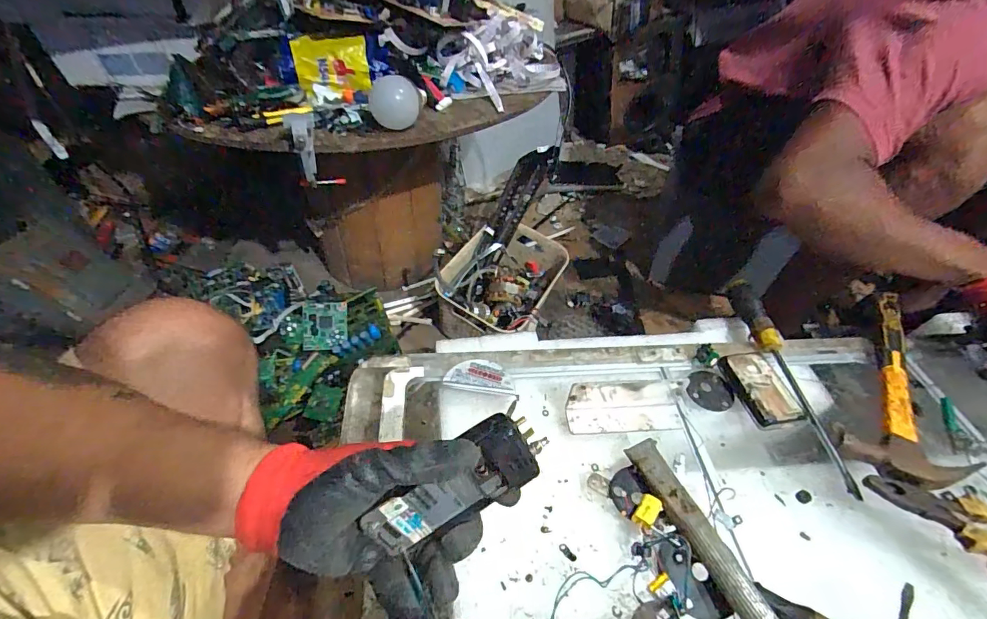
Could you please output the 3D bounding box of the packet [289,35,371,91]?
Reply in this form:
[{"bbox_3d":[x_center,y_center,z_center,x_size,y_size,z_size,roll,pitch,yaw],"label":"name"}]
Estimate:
[{"bbox_3d":[-0.227,-0.345,0.627,0.098,0.064,0.013,-6,26,-12],"label":"packet"}]

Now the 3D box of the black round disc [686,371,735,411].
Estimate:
[{"bbox_3d":[0.266,0.099,0.547,0.053,0.009,0.050,1,45,-1],"label":"black round disc"}]

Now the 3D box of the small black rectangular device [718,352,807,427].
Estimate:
[{"bbox_3d":[0.319,0.093,0.530,0.058,0.018,0.093,-7,46,-10],"label":"small black rectangular device"}]

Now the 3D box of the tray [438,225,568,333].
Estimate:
[{"bbox_3d":[0.020,-0.072,0.971,0.210,0.123,0.293,28,55,3],"label":"tray"}]

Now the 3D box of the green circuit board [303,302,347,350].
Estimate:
[{"bbox_3d":[-0.336,0.031,0.888,0.085,0.017,0.097,-4,80,-8],"label":"green circuit board"}]

